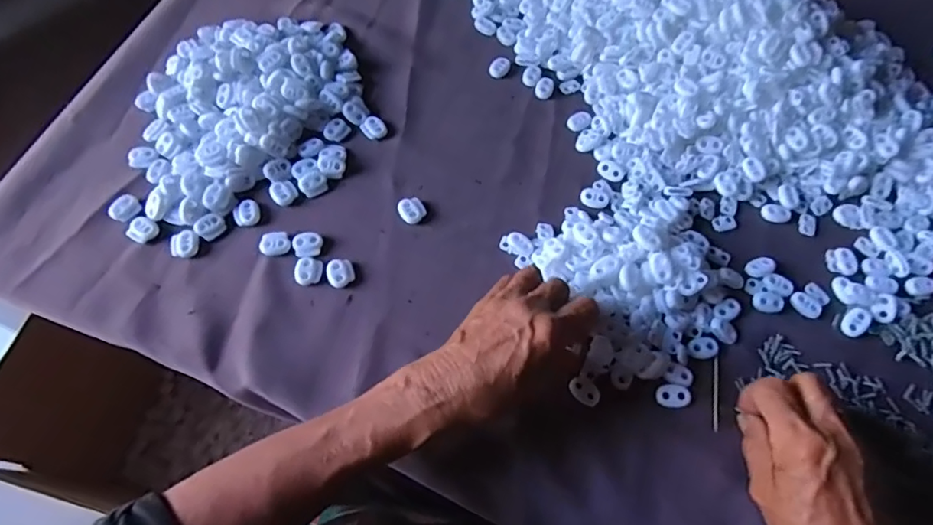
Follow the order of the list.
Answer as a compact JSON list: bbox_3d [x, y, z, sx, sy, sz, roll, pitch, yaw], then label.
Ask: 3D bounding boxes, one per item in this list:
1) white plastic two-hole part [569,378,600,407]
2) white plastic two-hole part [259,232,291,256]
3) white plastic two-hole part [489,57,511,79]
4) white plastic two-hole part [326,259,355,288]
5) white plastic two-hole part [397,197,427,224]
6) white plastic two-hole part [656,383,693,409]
[{"bbox_3d":[0.082,0.089,0.372,0.022,0.004,0.015,37,68,14],"label":"white plastic two-hole part"},{"bbox_3d":[-0.147,-0.014,0.413,0.022,0.005,0.018,-17,66,-10],"label":"white plastic two-hole part"},{"bbox_3d":[0.031,-0.180,0.498,0.016,0.005,0.023,26,66,10],"label":"white plastic two-hole part"},{"bbox_3d":[-0.094,0.008,0.405,0.019,0.005,0.021,-22,67,-12],"label":"white plastic two-hole part"},{"bbox_3d":[-0.043,-0.042,0.429,0.021,0.005,0.022,-34,70,-17],"label":"white plastic two-hole part"},{"bbox_3d":[0.143,0.092,0.372,0.022,0.004,0.016,1,64,-2],"label":"white plastic two-hole part"}]

